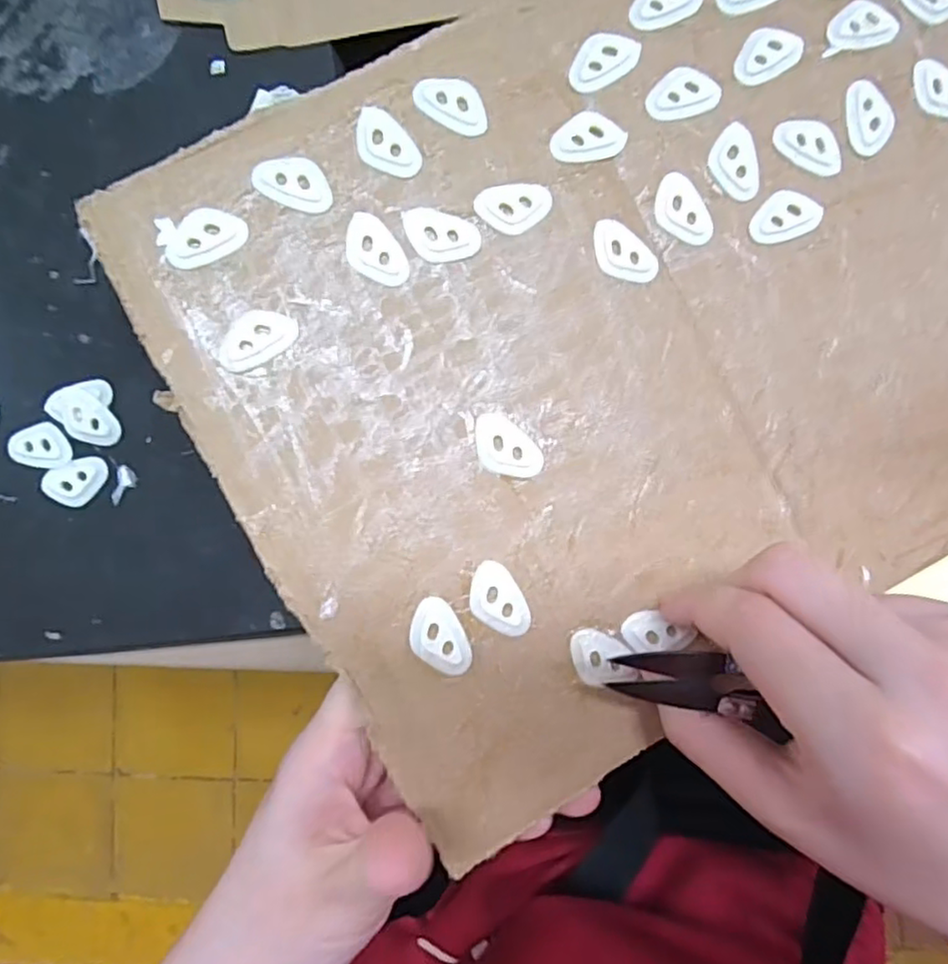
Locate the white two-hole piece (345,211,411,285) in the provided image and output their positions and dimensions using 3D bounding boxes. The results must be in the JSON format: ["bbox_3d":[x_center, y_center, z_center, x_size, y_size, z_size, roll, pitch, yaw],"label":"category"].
[{"bbox_3d":[-0.033,-0.076,0.219,0.016,0.004,0.026,-39,86,3],"label":"white two-hole piece"}]

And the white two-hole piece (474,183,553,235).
[{"bbox_3d":[0.014,-0.092,0.225,0.025,0.004,0.016,-8,88,5],"label":"white two-hole piece"}]

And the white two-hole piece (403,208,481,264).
[{"bbox_3d":[-0.011,-0.082,0.222,0.026,0.004,0.016,14,90,5],"label":"white two-hole piece"}]

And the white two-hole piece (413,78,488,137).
[{"bbox_3d":[-0.007,-0.127,0.222,0.026,0.004,0.016,28,91,5],"label":"white two-hole piece"}]

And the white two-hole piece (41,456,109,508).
[{"bbox_3d":[-0.153,0.000,0.256,0.025,0.004,0.017,-23,87,4],"label":"white two-hole piece"}]

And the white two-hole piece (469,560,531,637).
[{"bbox_3d":[0.009,0.039,0.220,0.016,0.004,0.026,-40,86,3],"label":"white two-hole piece"}]

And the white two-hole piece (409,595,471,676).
[{"bbox_3d":[-0.011,0.051,0.217,0.017,0.004,0.026,-31,87,4],"label":"white two-hole piece"}]

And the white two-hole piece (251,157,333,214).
[{"bbox_3d":[-0.059,-0.098,0.217,0.025,0.004,0.016,14,90,5],"label":"white two-hole piece"}]

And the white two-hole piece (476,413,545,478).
[{"bbox_3d":[0.011,-0.011,0.223,0.026,0.004,0.017,36,92,5],"label":"white two-hole piece"}]

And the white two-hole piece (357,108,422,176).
[{"bbox_3d":[-0.030,-0.111,0.220,0.016,0.004,0.026,-44,86,3],"label":"white two-hole piece"}]

